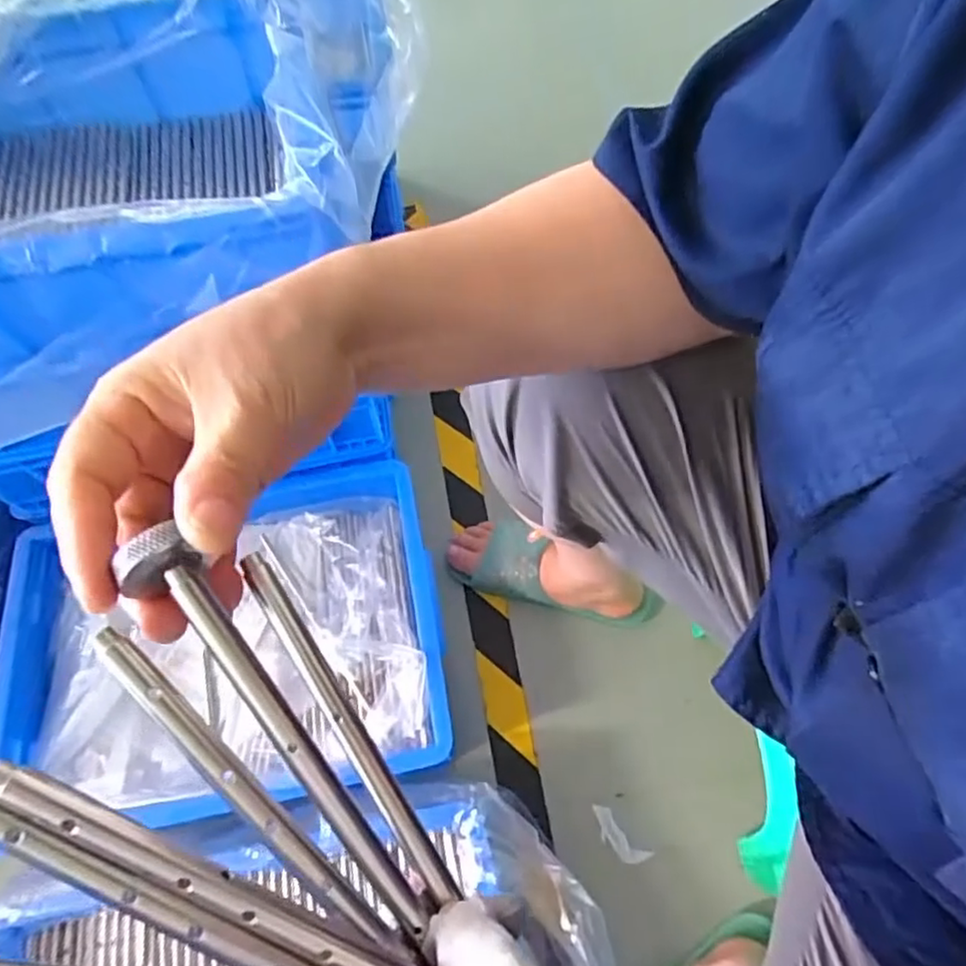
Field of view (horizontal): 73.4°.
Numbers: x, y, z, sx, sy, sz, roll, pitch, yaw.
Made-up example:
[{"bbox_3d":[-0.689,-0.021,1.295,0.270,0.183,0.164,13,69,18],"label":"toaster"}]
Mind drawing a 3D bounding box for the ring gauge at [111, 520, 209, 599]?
[{"bbox_3d":[-0.093,0.021,0.184,0.020,0.016,0.009,-25,64,-10],"label":"ring gauge"}]

